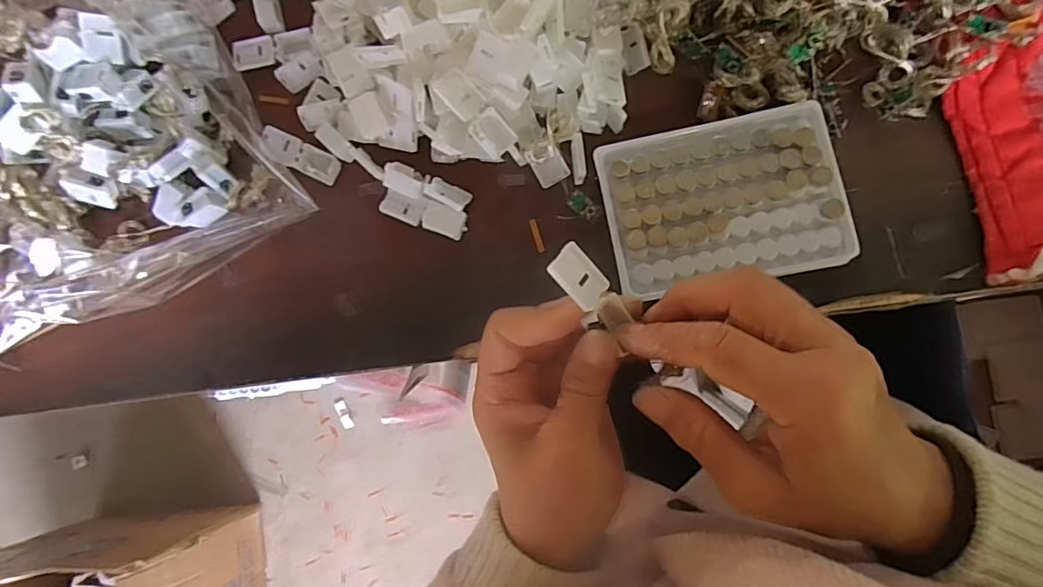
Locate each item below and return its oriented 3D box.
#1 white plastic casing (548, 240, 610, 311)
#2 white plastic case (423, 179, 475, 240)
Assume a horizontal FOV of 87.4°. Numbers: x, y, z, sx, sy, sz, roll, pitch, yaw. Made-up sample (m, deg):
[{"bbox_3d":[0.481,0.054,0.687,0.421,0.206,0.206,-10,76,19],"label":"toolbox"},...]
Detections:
[{"bbox_3d":[0.025,-0.007,0.242,0.028,0.006,0.021,42,59,-13],"label":"white plastic casing"},{"bbox_3d":[-0.048,-0.054,0.345,0.030,0.014,0.032,23,89,8],"label":"white plastic case"}]

